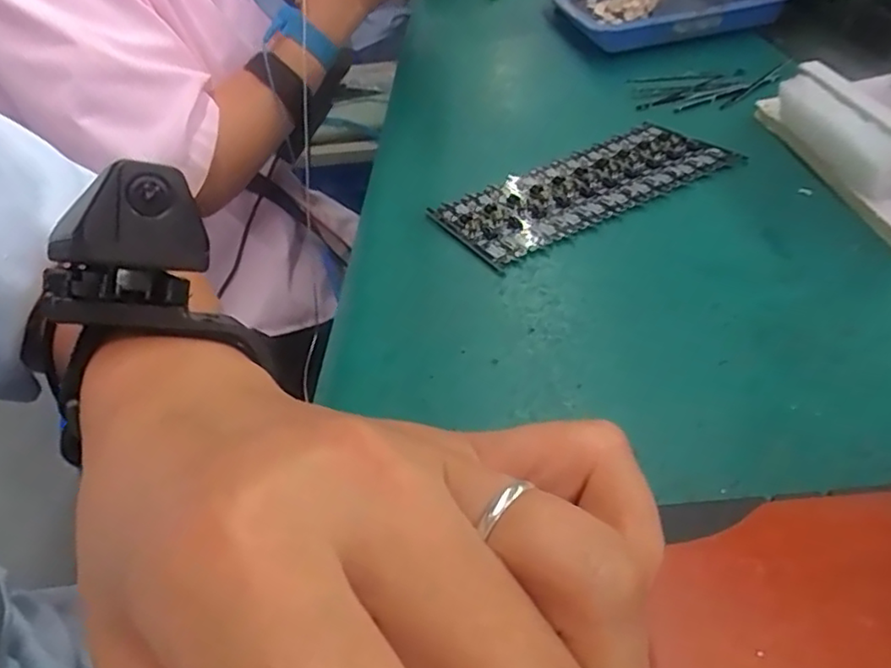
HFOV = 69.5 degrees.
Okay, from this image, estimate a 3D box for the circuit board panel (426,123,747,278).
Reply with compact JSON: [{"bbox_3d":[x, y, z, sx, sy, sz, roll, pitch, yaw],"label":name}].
[{"bbox_3d":[0.077,-0.084,0.367,0.160,0.006,0.075,-27,46,-15],"label":"circuit board panel"}]

